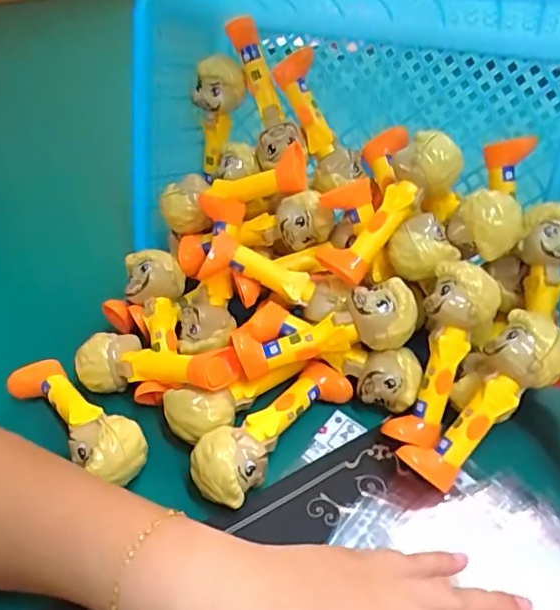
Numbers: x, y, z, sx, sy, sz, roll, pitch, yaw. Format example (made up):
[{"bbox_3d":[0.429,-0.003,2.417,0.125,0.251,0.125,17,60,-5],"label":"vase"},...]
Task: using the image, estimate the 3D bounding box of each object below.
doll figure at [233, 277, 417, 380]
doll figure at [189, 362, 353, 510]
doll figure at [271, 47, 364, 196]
[{"bbox_3d":[0.031,0.016,0.382,0.121,0.037,0.034,-10,44,-8],"label":"doll figure"},{"bbox_3d":[-0.005,0.079,0.376,0.042,0.043,0.127,30,54,29],"label":"doll figure"},{"bbox_3d":[0.030,-0.144,0.450,0.030,0.106,0.036,-29,12,-24],"label":"doll figure"}]

